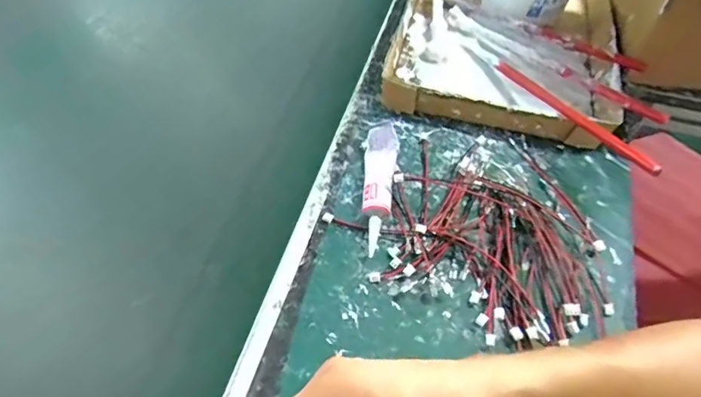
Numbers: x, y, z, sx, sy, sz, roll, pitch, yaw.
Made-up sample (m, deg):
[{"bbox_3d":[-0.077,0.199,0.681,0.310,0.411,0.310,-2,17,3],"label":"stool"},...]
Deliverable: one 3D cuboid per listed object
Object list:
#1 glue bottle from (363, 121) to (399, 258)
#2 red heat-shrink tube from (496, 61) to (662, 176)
[{"bbox_3d":[0.027,-0.012,0.416,0.030,0.032,0.121,2,55,2],"label":"glue bottle"},{"bbox_3d":[0.205,-0.084,0.441,0.007,0.015,0.208,-19,43,-12],"label":"red heat-shrink tube"}]

